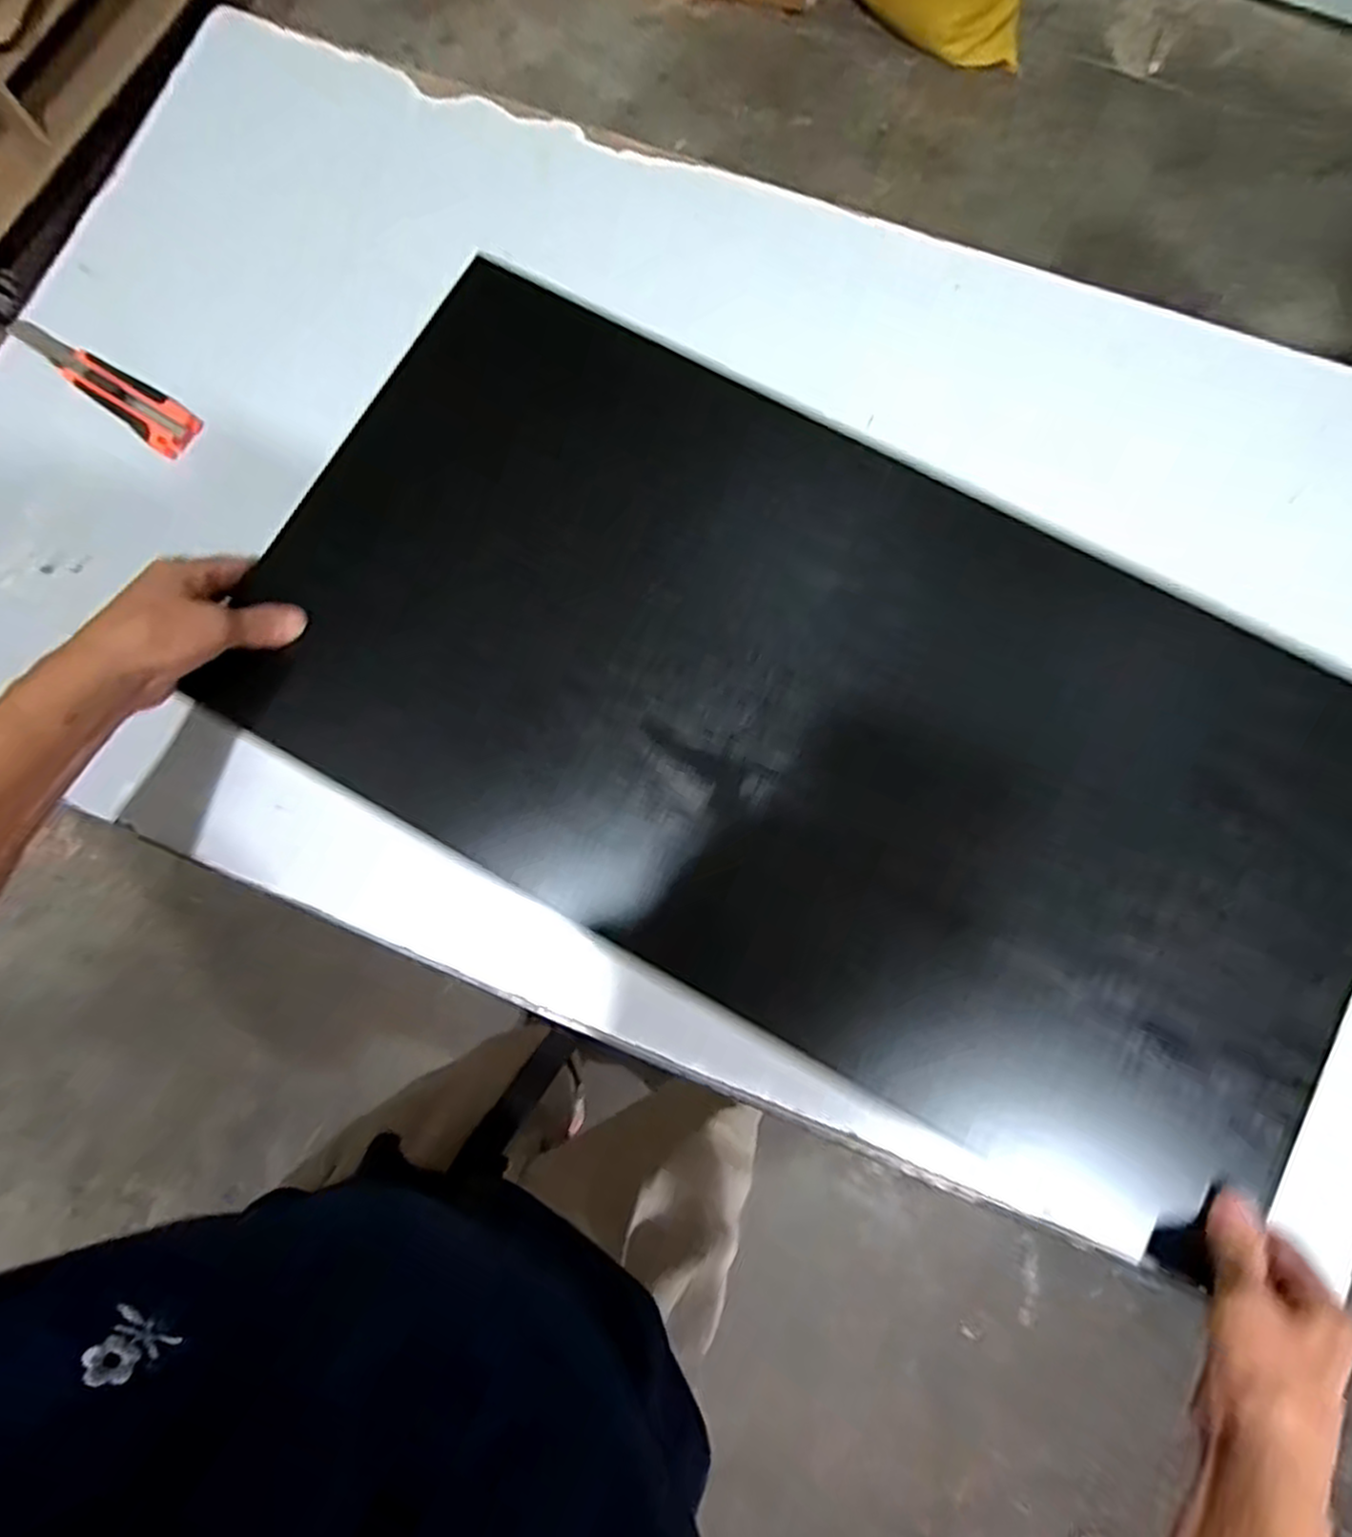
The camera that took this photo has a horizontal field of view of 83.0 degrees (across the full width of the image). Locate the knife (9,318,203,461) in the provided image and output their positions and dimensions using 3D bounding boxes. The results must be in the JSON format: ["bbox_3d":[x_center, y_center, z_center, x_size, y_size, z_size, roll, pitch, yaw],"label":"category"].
[{"bbox_3d":[-0.465,-0.318,0.620,0.170,0.027,0.041,36,81,7],"label":"knife"}]

